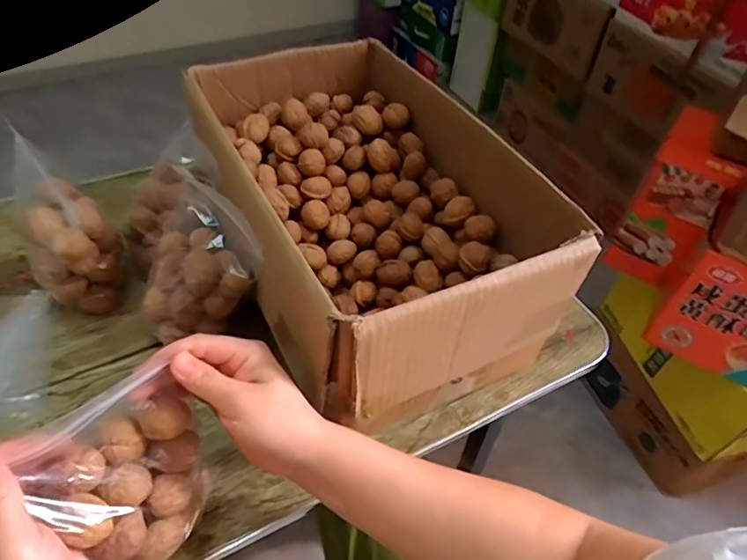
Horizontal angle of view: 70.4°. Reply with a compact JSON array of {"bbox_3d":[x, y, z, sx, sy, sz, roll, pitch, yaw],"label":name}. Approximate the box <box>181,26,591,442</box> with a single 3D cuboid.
[{"bbox_3d":[-0.012,-0.086,0.566,0.264,0.168,0.431,-18,51,-20],"label":"box"}]

